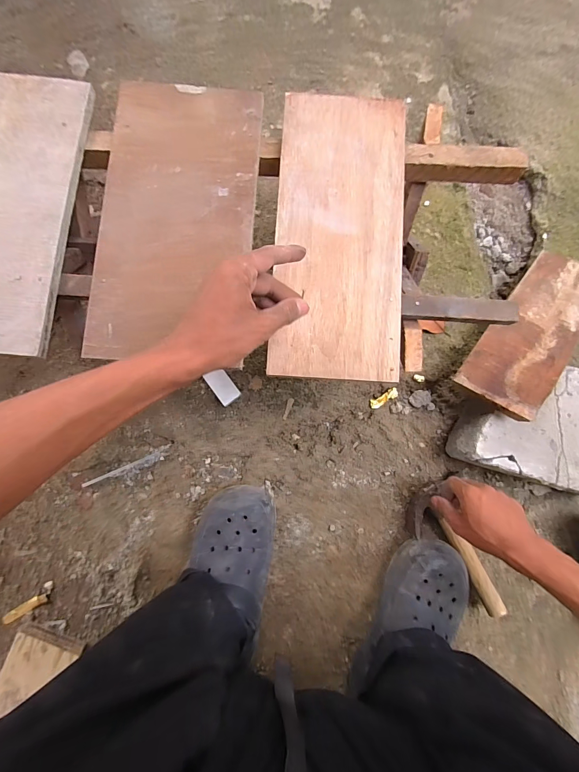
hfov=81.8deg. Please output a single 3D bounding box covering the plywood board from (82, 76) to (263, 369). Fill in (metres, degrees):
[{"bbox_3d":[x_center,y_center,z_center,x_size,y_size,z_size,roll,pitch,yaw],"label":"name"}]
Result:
[{"bbox_3d":[-0.130,-0.200,0.391,0.174,0.010,0.339,3,84,-2],"label":"plywood board"}]

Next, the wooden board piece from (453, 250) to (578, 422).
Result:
[{"bbox_3d":[0.409,-0.098,0.548,0.120,0.013,0.346,35,70,20],"label":"wooden board piece"}]

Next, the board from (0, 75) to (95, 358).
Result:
[{"bbox_3d":[-0.335,-0.210,0.391,0.149,0.018,0.343,5,84,-2],"label":"board"}]

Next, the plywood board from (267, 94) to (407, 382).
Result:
[{"bbox_3d":[0.059,-0.178,0.391,0.146,0.007,0.339,4,84,-2],"label":"plywood board"}]

